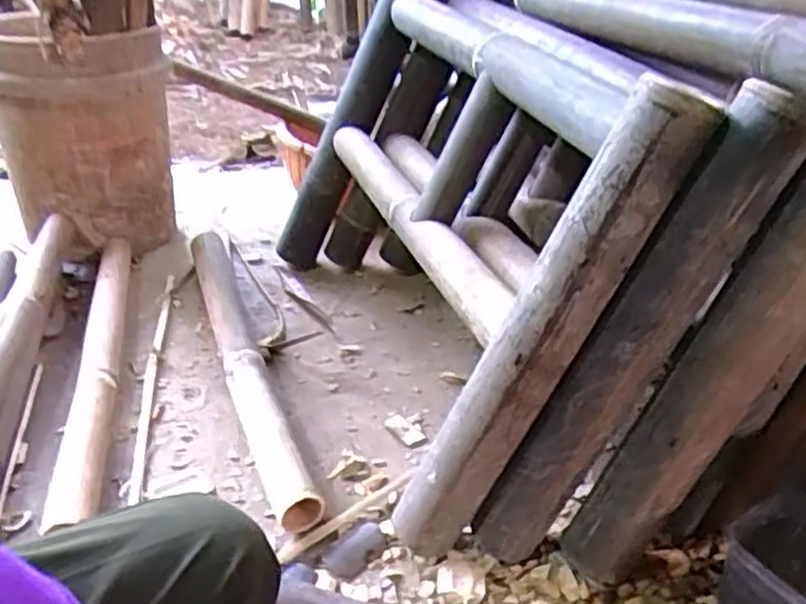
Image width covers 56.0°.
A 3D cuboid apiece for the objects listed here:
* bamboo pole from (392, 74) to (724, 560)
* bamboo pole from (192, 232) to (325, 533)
[{"bbox_3d":[0.123,0.039,0.704,0.069,0.502,0.062,15,25,-29],"label":"bamboo pole"},{"bbox_3d":[-0.216,0.070,1.025,0.063,0.060,0.602,-12,35,-19],"label":"bamboo pole"}]

